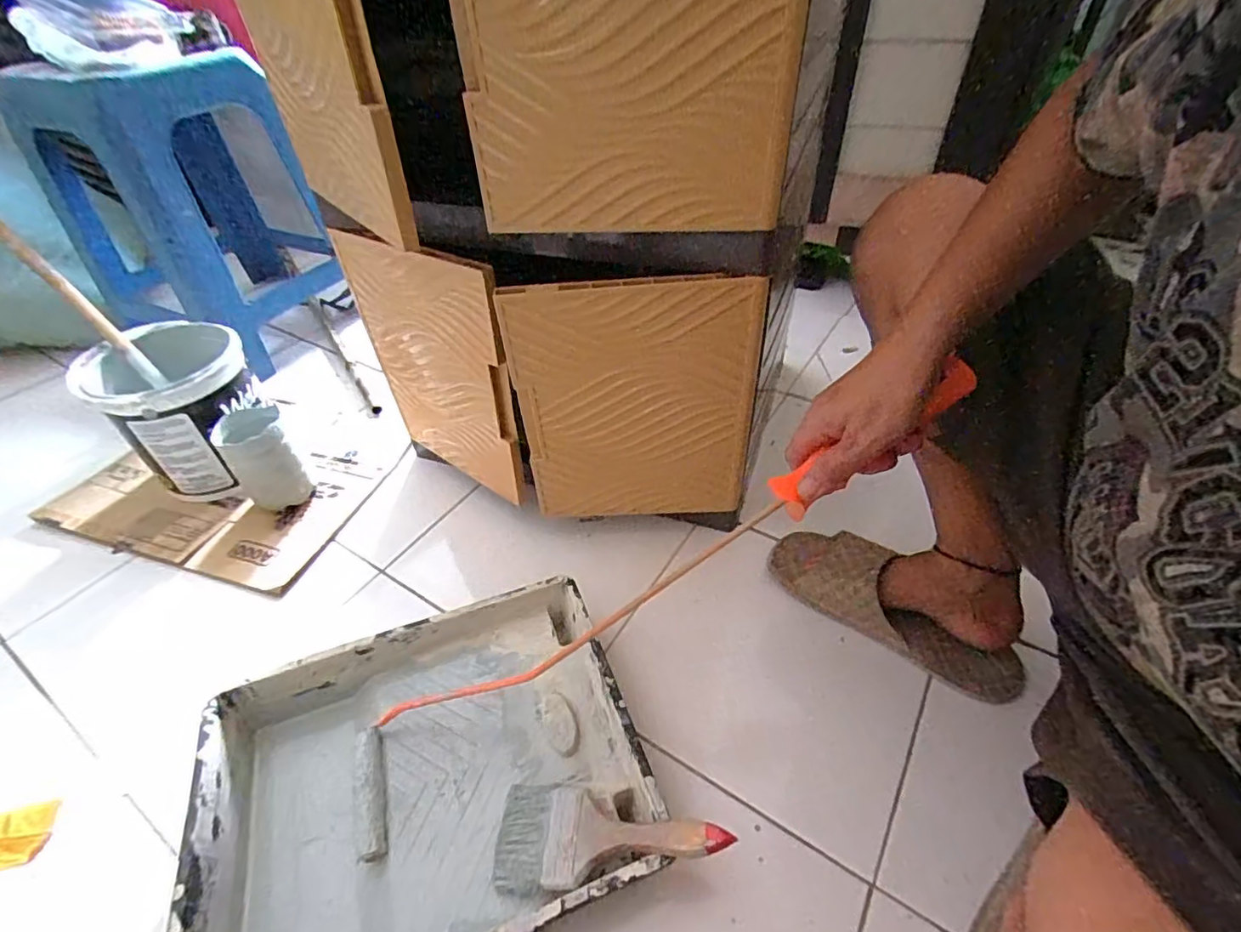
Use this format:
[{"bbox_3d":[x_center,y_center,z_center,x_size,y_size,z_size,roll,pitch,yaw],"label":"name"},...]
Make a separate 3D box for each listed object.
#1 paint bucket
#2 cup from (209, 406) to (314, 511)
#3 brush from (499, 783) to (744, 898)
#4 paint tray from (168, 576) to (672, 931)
[{"bbox_3d":[-0.578,-0.073,0.782,0.186,0.182,0.171,-2,44,2],"label":"paint bucket"},{"bbox_3d":[-0.464,-0.008,0.746,0.077,0.126,0.079,-24,47,-19],"label":"cup"},{"bbox_3d":[-0.009,0.277,0.430,0.175,0.017,0.072,-9,43,13],"label":"brush"},{"bbox_3d":[-0.164,0.270,0.489,0.344,0.073,0.270,-17,45,-13],"label":"paint tray"}]

